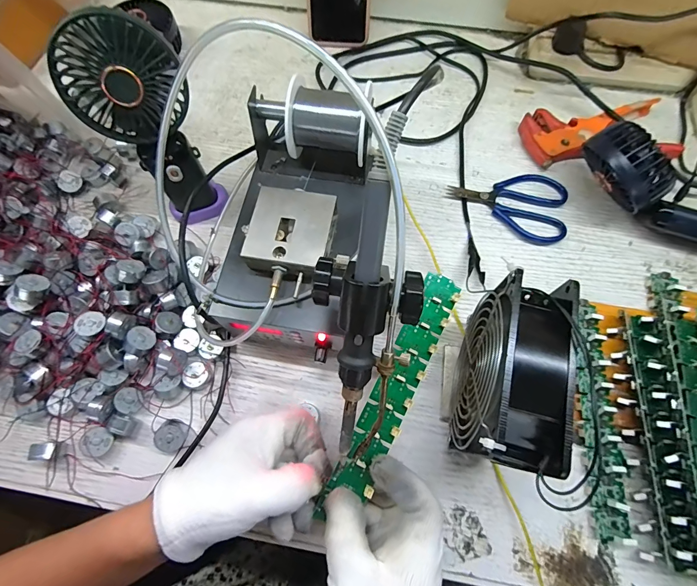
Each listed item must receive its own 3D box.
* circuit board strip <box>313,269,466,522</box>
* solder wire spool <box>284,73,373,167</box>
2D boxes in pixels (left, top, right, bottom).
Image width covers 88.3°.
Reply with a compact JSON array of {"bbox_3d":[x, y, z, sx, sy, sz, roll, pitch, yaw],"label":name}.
[{"bbox_3d":[0.035,0.073,0.267,0.032,0.008,0.187,27,79,11],"label":"circuit board strip"},{"bbox_3d":[-0.016,-0.141,0.294,0.062,0.051,0.051,10,71,5],"label":"solder wire spool"}]

